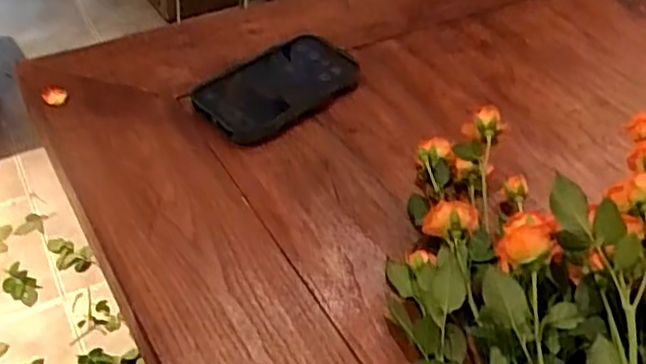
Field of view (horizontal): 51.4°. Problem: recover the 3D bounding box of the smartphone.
[{"bbox_3d":[-0.037,-0.085,0.590,0.150,0.018,0.080,-37,67,-29],"label":"smartphone"}]

